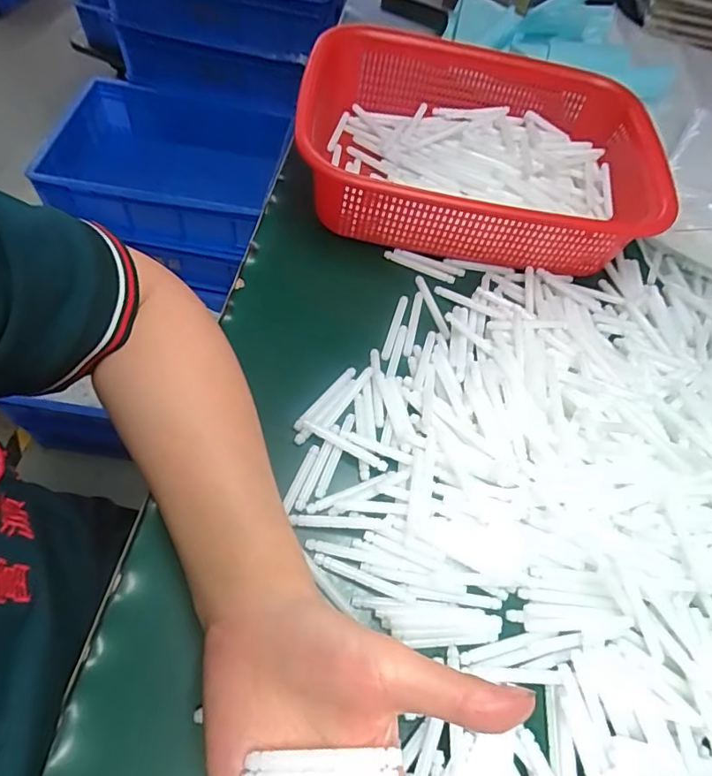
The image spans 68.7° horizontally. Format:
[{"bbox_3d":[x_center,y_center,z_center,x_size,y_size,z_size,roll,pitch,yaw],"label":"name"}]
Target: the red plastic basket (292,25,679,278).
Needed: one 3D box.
[{"bbox_3d":[0.117,-0.200,0.437,0.308,0.075,0.209,4,59,-1],"label":"red plastic basket"}]

